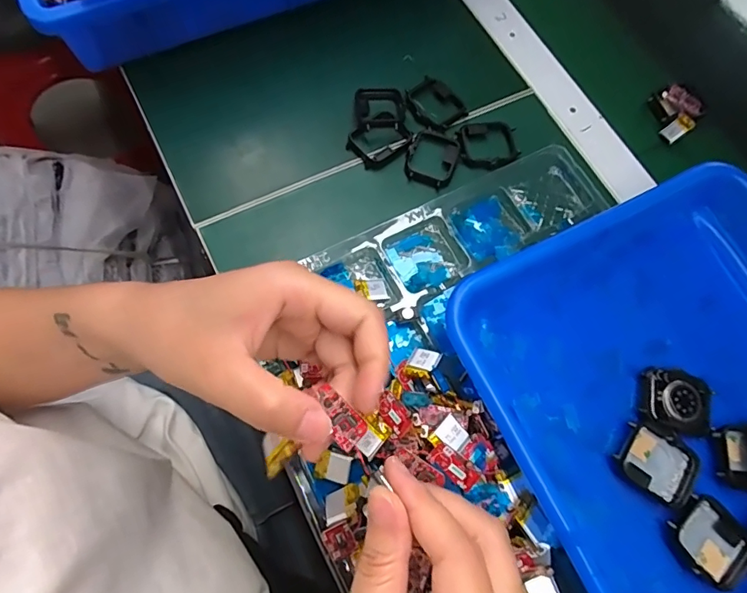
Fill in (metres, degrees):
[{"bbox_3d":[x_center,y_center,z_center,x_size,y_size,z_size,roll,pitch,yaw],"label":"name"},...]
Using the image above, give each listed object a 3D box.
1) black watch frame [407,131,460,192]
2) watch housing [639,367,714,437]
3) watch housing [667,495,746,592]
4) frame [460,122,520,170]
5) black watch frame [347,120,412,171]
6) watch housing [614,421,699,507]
[{"bbox_3d":[0.044,-0.104,0.354,0.037,0.012,0.046,20,70,2],"label":"black watch frame"},{"bbox_3d":[0.183,0.062,0.279,0.041,0.009,0.036,12,66,4],"label":"watch housing"},{"bbox_3d":[0.190,0.137,0.260,0.036,0.011,0.045,-37,92,-13],"label":"watch housing"},{"bbox_3d":[0.088,-0.119,0.358,0.045,0.012,0.043,-1,70,-6],"label":"frame"},{"bbox_3d":[0.004,-0.118,0.351,0.045,0.013,0.032,-31,84,-5],"label":"black watch frame"},{"bbox_3d":[0.164,0.096,0.269,0.044,0.011,0.035,31,69,11],"label":"watch housing"}]

